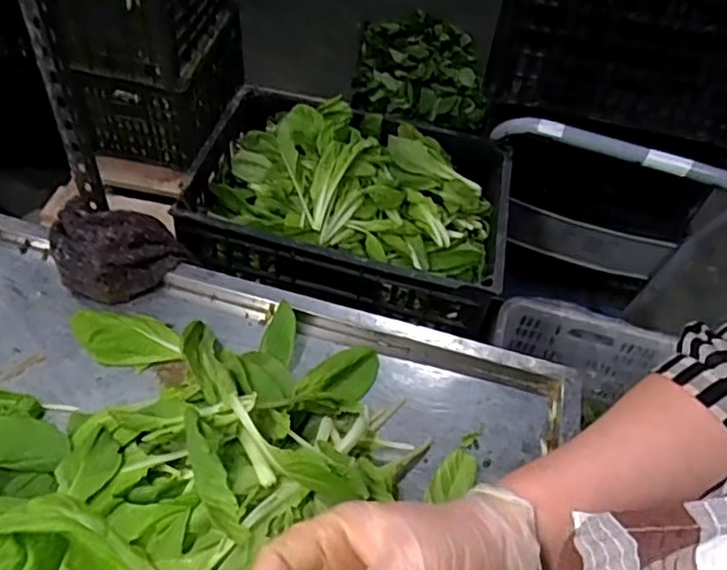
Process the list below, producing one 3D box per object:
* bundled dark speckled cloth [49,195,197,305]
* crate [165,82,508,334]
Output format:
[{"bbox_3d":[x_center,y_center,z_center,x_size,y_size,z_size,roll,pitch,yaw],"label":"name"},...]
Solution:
[{"bbox_3d":[-0.259,-0.034,0.648,0.131,0.054,0.085,6,51,0],"label":"bundled dark speckled cloth"},{"bbox_3d":[-0.014,-0.145,0.970,0.462,0.197,0.313,14,51,6],"label":"crate"}]

